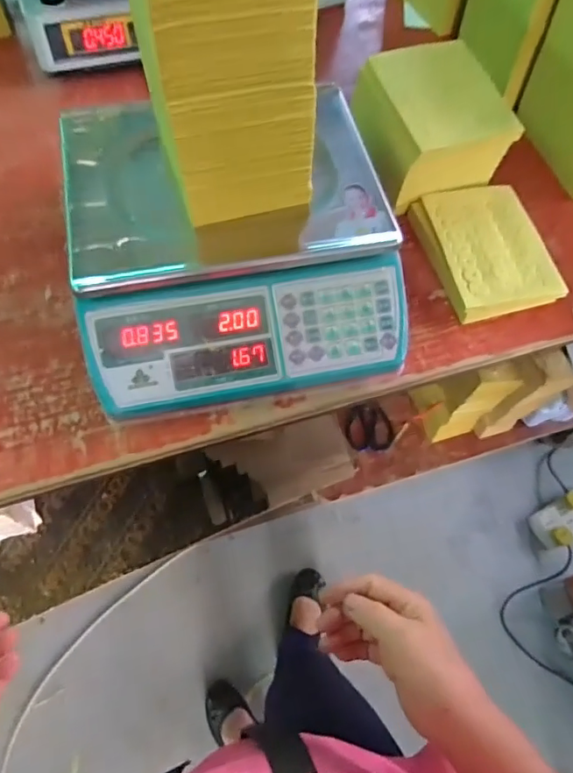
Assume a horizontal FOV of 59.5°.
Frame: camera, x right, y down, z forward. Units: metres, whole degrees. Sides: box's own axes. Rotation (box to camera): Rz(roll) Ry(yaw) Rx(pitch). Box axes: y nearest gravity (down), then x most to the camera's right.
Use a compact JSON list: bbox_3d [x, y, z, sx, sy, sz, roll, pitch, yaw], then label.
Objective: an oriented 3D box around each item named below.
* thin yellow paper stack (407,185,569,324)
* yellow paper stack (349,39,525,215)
[{"bbox_3d":[0.222,-0.152,0.565,0.117,0.032,0.165,-12,67,-8],"label":"thin yellow paper stack"},{"bbox_3d":[0.165,-0.306,0.577,0.128,0.085,0.152,-18,69,-12],"label":"yellow paper stack"}]

